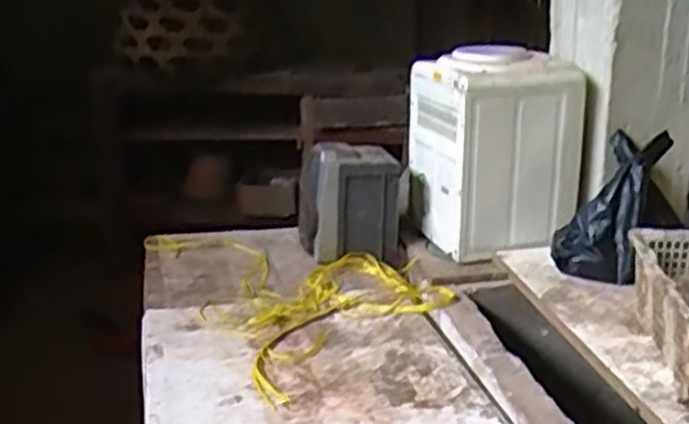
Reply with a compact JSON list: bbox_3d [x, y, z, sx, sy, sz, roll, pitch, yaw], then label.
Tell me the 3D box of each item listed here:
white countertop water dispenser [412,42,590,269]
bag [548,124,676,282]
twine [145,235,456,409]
[{"bbox_3d":[0.344,-0.155,1.808,0.313,0.409,0.304,-5,19,-12],"label":"white countertop water dispenser"},{"bbox_3d":[0.549,-0.023,1.590,0.097,0.340,0.182,32,-7,-40],"label":"bag"},{"bbox_3d":[-0.086,0.151,1.671,0.487,0.024,0.763,-10,20,-26],"label":"twine"}]

